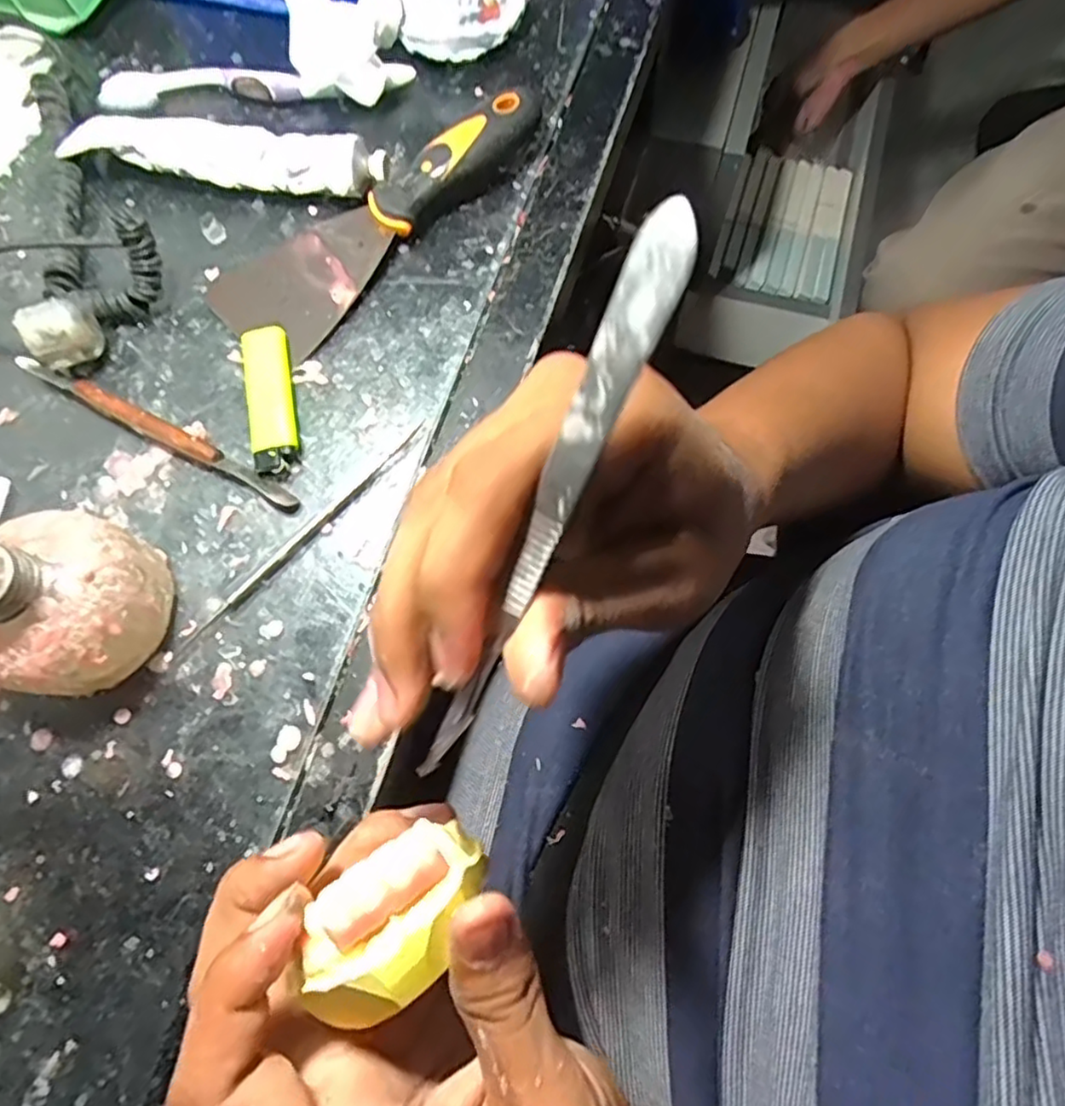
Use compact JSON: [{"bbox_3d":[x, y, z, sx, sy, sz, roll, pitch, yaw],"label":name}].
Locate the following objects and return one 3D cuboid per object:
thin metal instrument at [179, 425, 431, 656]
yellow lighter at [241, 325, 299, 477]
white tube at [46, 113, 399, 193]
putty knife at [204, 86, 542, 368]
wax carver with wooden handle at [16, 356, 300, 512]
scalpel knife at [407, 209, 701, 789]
[{"bbox_3d":[-0.107,-0.010,0.319,0.008,0.004,0.152,43,78,13],"label":"thin metal instrument"},{"bbox_3d":[-0.131,-0.076,0.334,0.022,0.014,0.077,-10,73,-2],"label":"yellow lighter"},{"bbox_3d":[-0.170,-0.221,0.376,0.181,0.028,0.031,8,73,4],"label":"white tube"},{"bbox_3d":[-0.086,-0.189,0.362,0.066,0.032,0.196,41,78,13],"label":"putty knife"},{"bbox_3d":[-0.188,-0.063,0.333,0.166,0.013,0.012,28,75,9],"label":"wax carver with wooden handle"},{"bbox_3d":[0.003,-0.008,0.153,0.014,0.004,0.139,26,104,9],"label":"scalpel knife"}]

